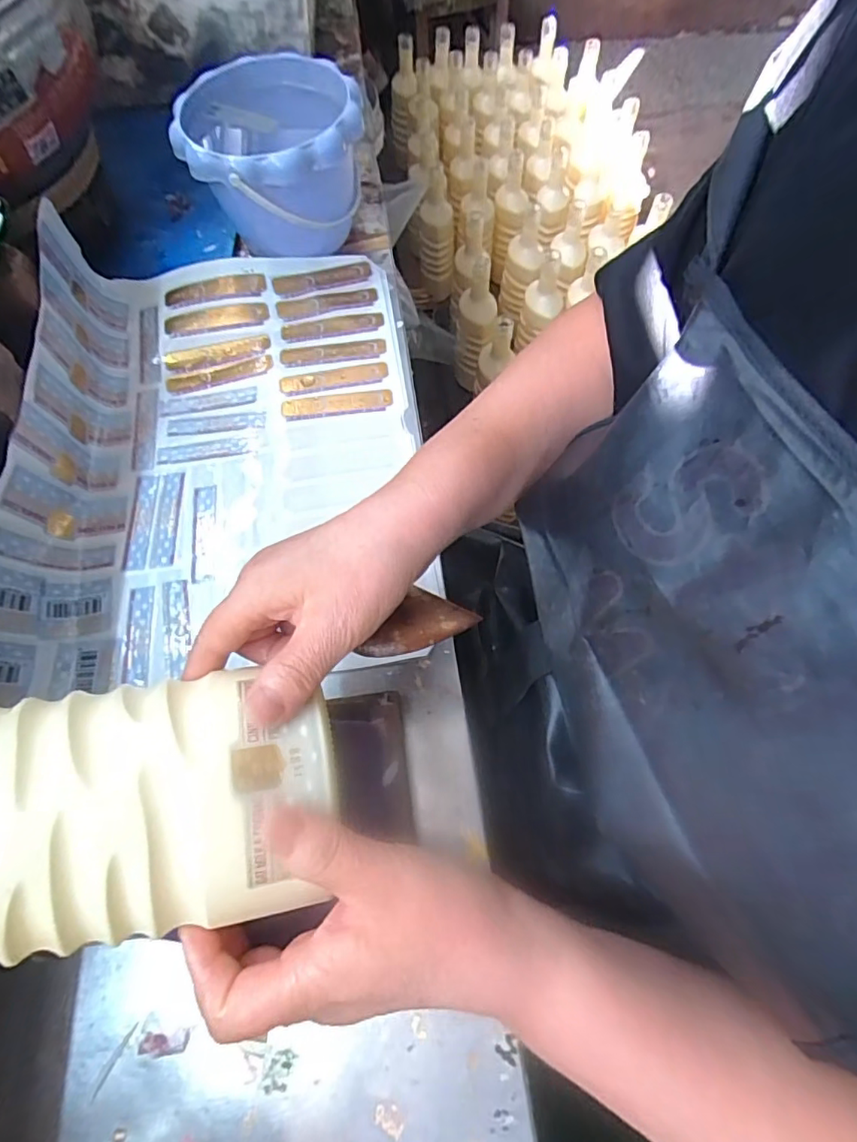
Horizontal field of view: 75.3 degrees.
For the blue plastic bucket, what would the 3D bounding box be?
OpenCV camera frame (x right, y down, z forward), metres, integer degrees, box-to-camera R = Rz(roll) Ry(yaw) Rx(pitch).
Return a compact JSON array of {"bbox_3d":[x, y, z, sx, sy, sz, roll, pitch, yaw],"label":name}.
[{"bbox_3d":[-0.133,-0.352,0.494,0.142,0.110,0.150,-1,67,2],"label":"blue plastic bucket"}]

